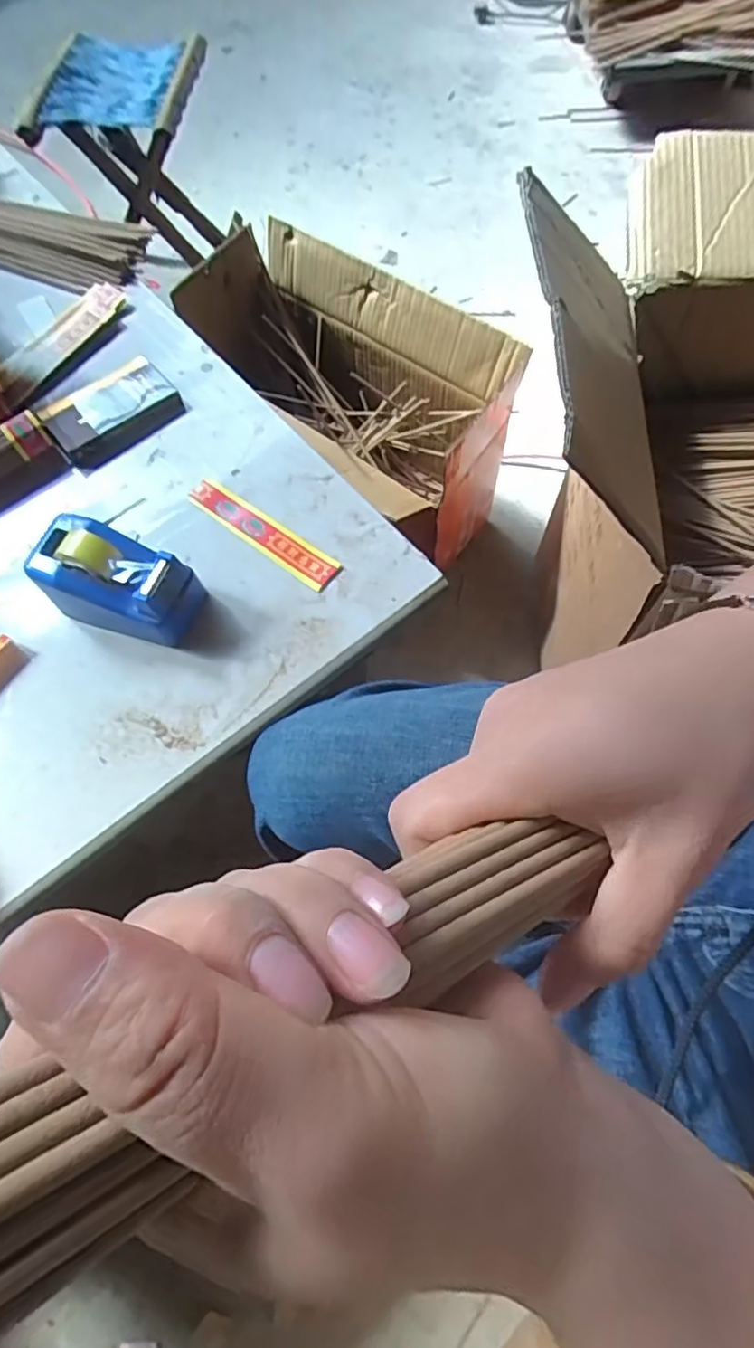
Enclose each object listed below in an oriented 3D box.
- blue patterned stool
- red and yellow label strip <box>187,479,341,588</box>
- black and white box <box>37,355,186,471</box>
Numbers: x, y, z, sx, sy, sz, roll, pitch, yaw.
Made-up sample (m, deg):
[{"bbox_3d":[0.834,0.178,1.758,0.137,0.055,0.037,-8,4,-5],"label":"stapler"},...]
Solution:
[{"bbox_3d":[-0.411,-0.897,1.084,0.234,0.255,0.275,3,68,3],"label":"blue patterned stool"},{"bbox_3d":[-0.088,-0.107,0.459,0.138,0.004,0.026,35,78,16],"label":"red and yellow label strip"},{"bbox_3d":[-0.216,-0.216,0.500,0.099,0.015,0.067,-37,72,-12],"label":"black and white box"}]

